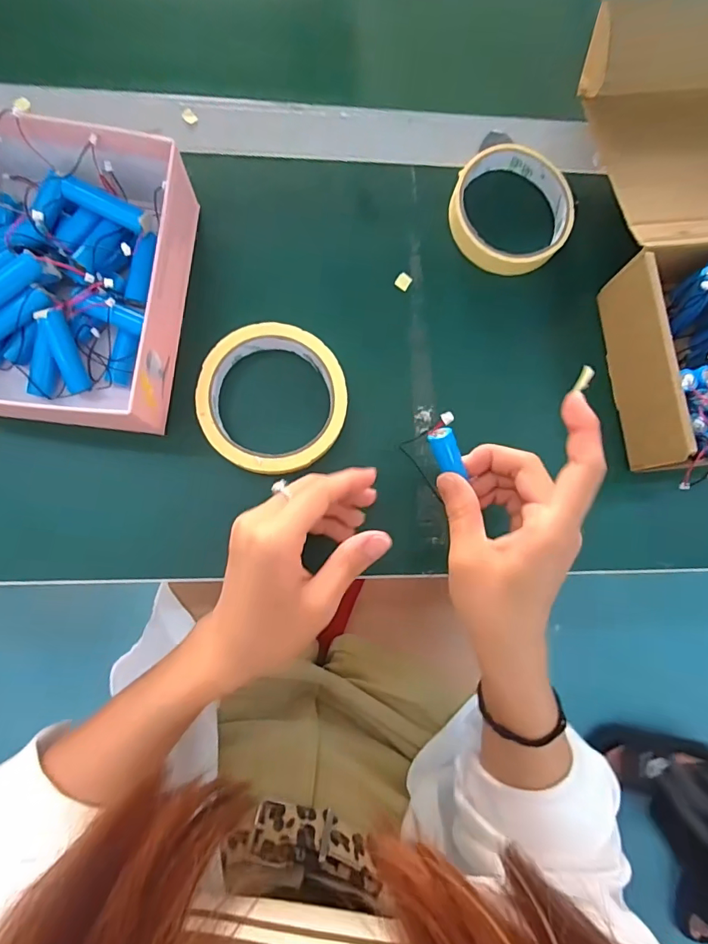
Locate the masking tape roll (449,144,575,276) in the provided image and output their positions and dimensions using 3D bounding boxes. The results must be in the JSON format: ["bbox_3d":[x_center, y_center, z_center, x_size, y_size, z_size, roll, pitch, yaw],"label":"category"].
[{"bbox_3d":[0.109,-0.183,0.330,0.086,0.021,0.084,1,83,-5],"label":"masking tape roll"}]

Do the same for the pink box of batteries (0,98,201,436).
[{"bbox_3d":[-0.178,-0.117,0.279,0.138,0.060,0.166,9,82,-4],"label":"pink box of batteries"}]

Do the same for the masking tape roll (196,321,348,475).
[{"bbox_3d":[-0.052,-0.046,0.300,0.091,0.019,0.095,1,83,-5],"label":"masking tape roll"}]

